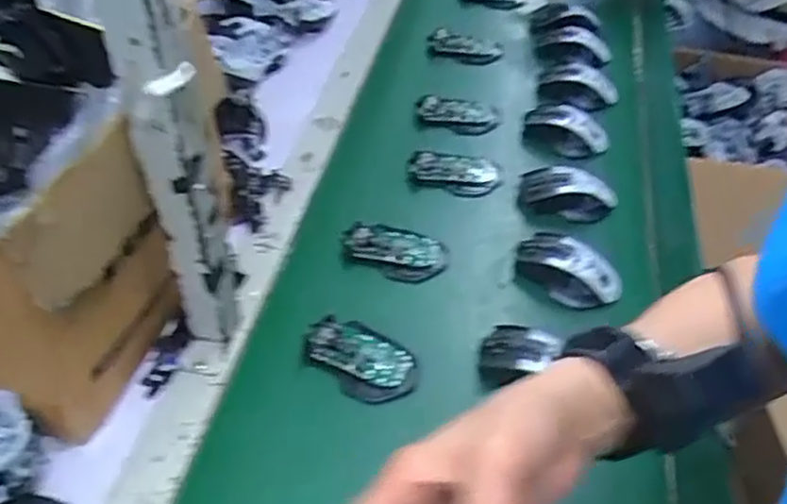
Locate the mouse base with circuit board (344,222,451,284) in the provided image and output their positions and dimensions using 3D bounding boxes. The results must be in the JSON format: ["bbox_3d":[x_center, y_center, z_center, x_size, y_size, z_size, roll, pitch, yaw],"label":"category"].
[{"bbox_3d":[0.001,-0.003,0.780,0.114,0.013,0.069,11,46,10],"label":"mouse base with circuit board"}]

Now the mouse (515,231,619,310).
[{"bbox_3d":[0.184,0.015,0.753,0.116,0.035,0.068,30,53,34],"label":"mouse"}]

